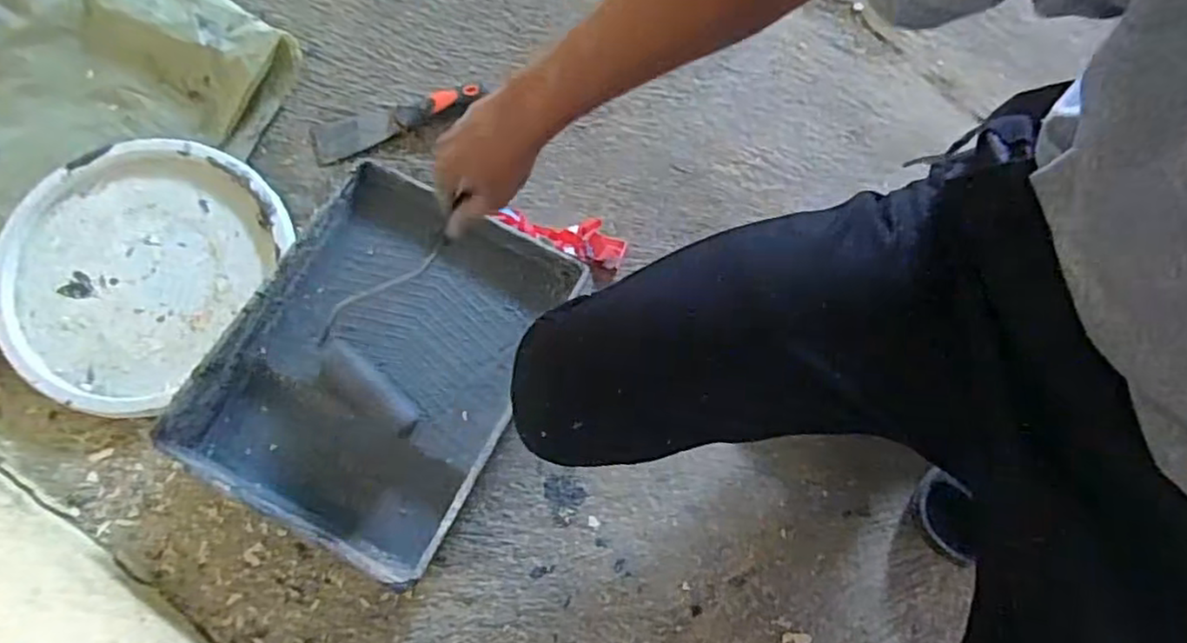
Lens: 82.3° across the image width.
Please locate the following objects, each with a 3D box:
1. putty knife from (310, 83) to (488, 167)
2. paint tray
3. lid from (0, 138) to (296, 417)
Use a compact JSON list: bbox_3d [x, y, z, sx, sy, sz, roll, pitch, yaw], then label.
[{"bbox_3d":[-0.223,-0.230,0.767,0.194,0.029,0.052,-16,76,-4],"label":"putty knife"},{"bbox_3d":[-0.203,0.033,0.679,0.279,0.067,0.357,27,77,7],"label":"paint tray"},{"bbox_3d":[-0.494,-0.063,0.726,0.260,0.017,0.290,30,78,8],"label":"lid"}]

